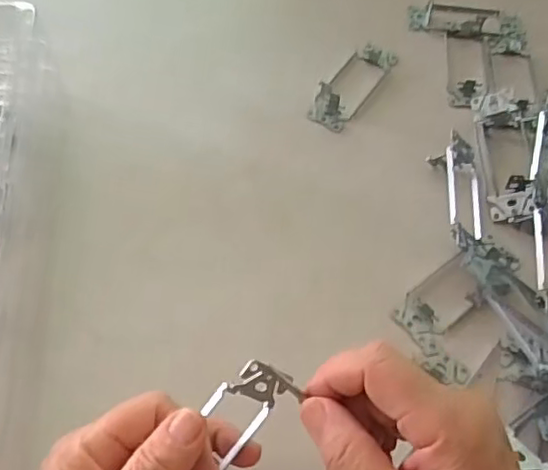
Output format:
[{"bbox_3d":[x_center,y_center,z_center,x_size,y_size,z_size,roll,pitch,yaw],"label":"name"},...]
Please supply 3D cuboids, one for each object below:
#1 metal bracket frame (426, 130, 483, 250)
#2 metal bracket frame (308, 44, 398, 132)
[{"bbox_3d":[0.142,-0.032,0.476,0.035,0.020,0.105,4,60,-2],"label":"metal bracket frame"},{"bbox_3d":[0.069,-0.134,0.540,0.037,0.020,0.106,31,63,14],"label":"metal bracket frame"}]

